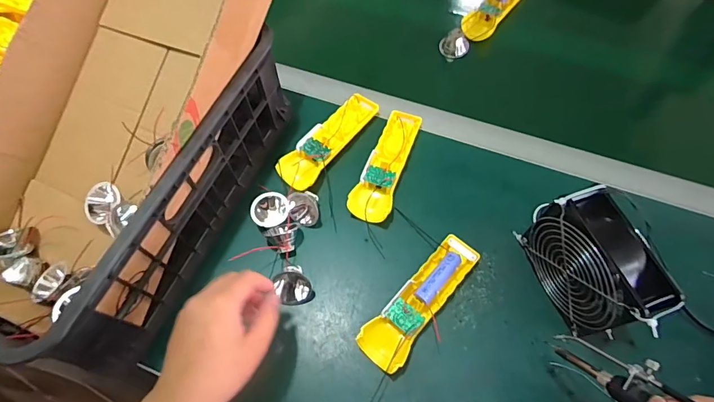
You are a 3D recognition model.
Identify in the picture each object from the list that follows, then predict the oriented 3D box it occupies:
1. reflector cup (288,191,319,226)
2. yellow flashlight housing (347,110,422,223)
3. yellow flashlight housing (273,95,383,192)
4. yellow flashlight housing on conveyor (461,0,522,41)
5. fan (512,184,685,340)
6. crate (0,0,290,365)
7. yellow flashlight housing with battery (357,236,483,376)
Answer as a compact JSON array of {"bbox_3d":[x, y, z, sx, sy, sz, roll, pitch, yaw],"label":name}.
[{"bbox_3d":[-0.065,0.009,0.492,0.034,0.024,0.039,-5,63,-1],"label":"reflector cup"},{"bbox_3d":[0.038,-0.050,0.520,0.052,0.026,0.171,16,64,10],"label":"yellow flashlight housing"},{"bbox_3d":[-0.036,-0.083,0.540,0.050,0.024,0.171,33,68,17],"label":"yellow flashlight housing"},{"bbox_3d":[0.229,-0.325,0.663,0.055,0.017,0.170,33,68,17],"label":"yellow flashlight housing on conveyor"},{"bbox_3d":[0.231,0.065,0.397,0.047,0.122,0.130,-19,64,-8],"label":"fan"},{"bbox_3d":[-0.423,-0.129,0.456,0.572,0.205,0.399,20,65,12],"label":"crate"},{"bbox_3d":[0.070,0.105,0.436,0.049,0.036,0.165,37,69,18],"label":"yellow flashlight housing with battery"}]

